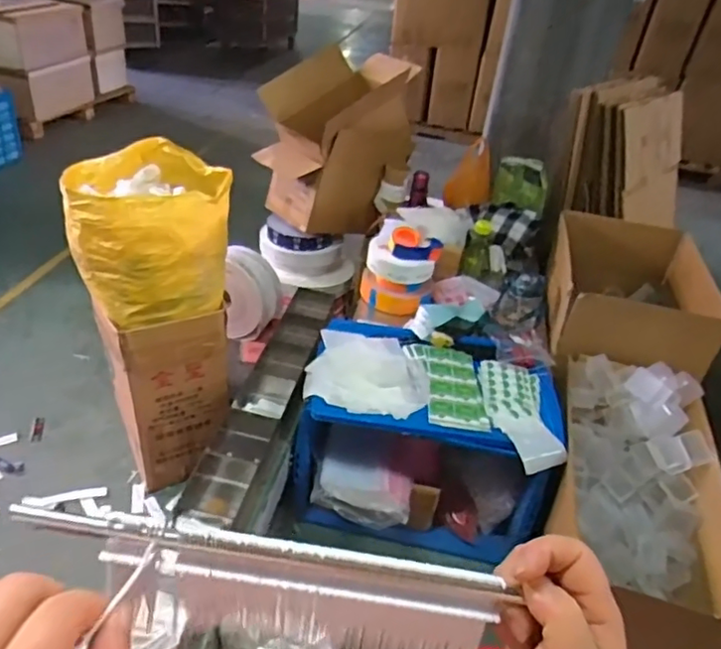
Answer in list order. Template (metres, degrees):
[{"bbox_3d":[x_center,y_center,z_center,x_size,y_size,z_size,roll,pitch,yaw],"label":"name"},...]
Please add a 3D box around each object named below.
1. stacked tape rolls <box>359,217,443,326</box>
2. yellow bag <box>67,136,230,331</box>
[{"bbox_3d":[0.125,-0.171,1.880,0.226,0.299,0.232,9,35,2],"label":"stacked tape rolls"},{"bbox_3d":[-0.518,-0.248,1.498,0.368,0.286,0.425,-4,37,-16],"label":"yellow bag"}]

